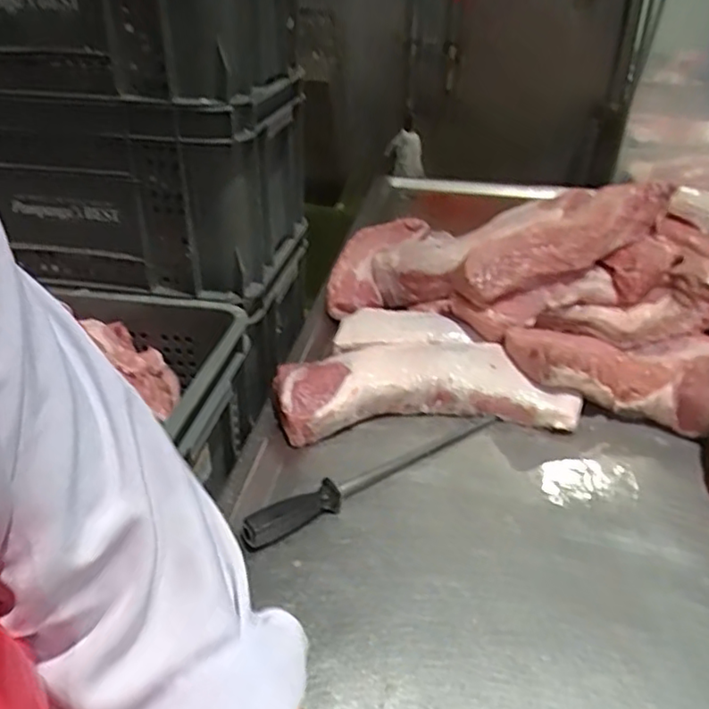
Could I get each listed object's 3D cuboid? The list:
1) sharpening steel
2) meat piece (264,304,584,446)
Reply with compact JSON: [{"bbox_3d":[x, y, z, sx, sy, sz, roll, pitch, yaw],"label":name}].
[{"bbox_3d":[0.041,0.144,0.800,0.407,0.034,0.036,-18,37,-32],"label":"sharpening steel"},{"bbox_3d":[0.088,0.017,0.979,0.416,0.079,0.285,-2,31,-9],"label":"meat piece"}]

